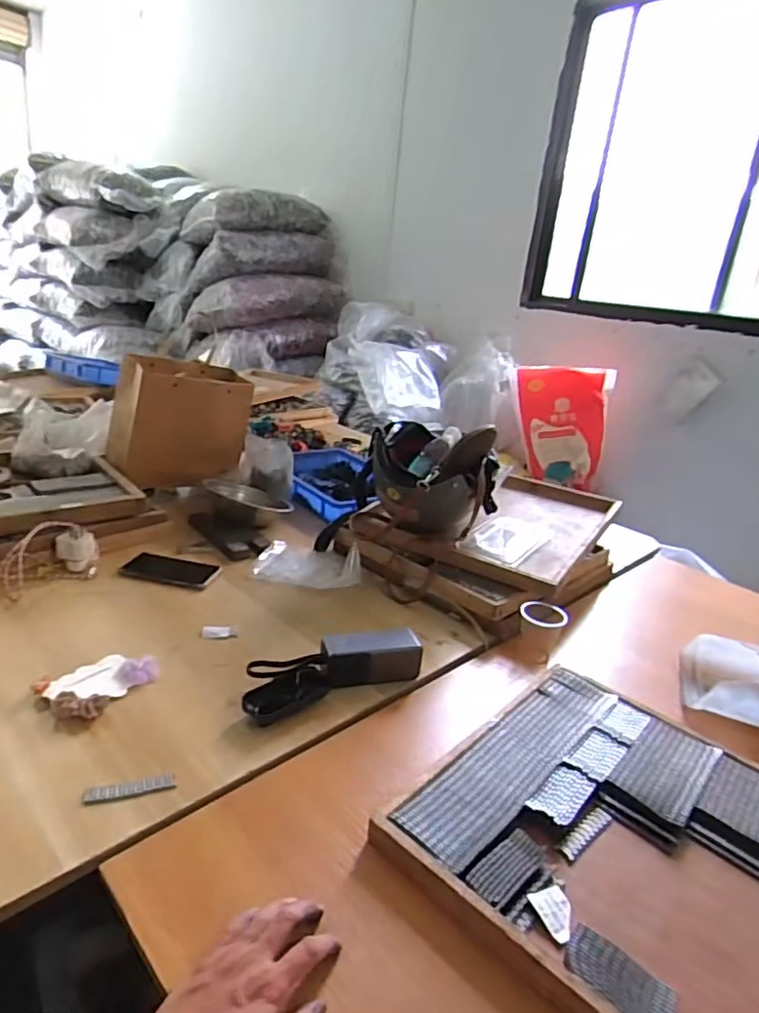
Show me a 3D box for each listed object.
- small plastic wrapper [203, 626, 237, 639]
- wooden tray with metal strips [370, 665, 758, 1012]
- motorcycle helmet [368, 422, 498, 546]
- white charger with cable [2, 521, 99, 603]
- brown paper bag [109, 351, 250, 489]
[{"bbox_3d":[-0.231,0.180,0.871,0.048,0.009,0.021,2,21,-12],"label":"small plastic wrapper"},{"bbox_3d":[0.270,0.325,0.591,0.390,0.031,0.384,23,26,36],"label":"wooden tray with metal strips"},{"bbox_3d":[0.102,-0.060,1.109,0.226,0.170,0.223,8,21,5],"label":"motorcycle helmet"},{"bbox_3d":[-0.519,0.083,0.959,0.142,0.080,0.108,-7,25,-32],"label":"white charger with cable"},{"bbox_3d":[-0.445,-0.190,1.339,0.299,0.240,0.171,-9,26,-35],"label":"brown paper bag"}]

